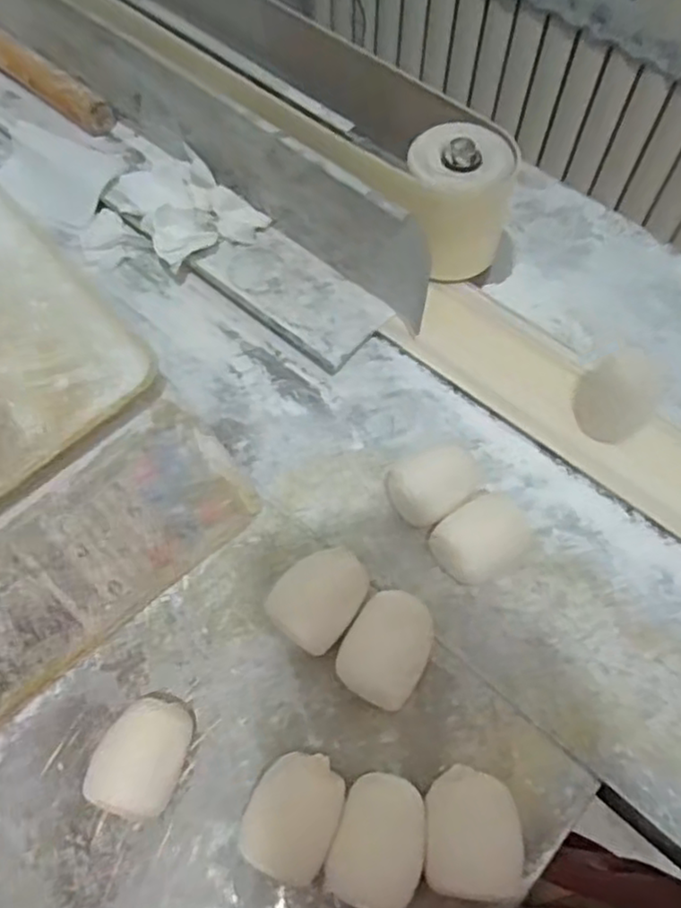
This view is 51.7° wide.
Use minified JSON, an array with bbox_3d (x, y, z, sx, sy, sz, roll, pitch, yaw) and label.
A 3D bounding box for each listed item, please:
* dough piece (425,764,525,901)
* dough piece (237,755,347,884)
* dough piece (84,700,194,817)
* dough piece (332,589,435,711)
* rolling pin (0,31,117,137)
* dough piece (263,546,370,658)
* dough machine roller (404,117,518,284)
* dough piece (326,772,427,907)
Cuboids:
[{"bbox_3d":[0.074,0.213,0.397,0.052,0.027,0.062,2,65,2],"label":"dough piece"},{"bbox_3d":[-0.027,0.201,0.394,0.053,0.037,0.068,23,68,11],"label":"dough piece"},{"bbox_3d":[-0.113,0.176,0.406,0.048,0.044,0.064,15,66,8],"label":"dough piece"},{"bbox_3d":[0.029,0.122,0.439,0.050,0.026,0.065,28,69,13],"label":"dough piece"},{"bbox_3d":[-0.332,-0.392,0.681,0.301,0.026,0.030,37,71,17],"label":"rolling pin"},{"bbox_3d":[-0.012,0.093,0.449,0.048,0.037,0.062,38,72,17],"label":"dough piece"},{"bbox_3d":[0.092,-0.192,0.553,0.077,0.107,0.076,4,65,3],"label":"dough machine roller"},{"bbox_3d":[0.023,0.215,0.391,0.047,0.033,0.064,16,67,9],"label":"dough piece"}]

